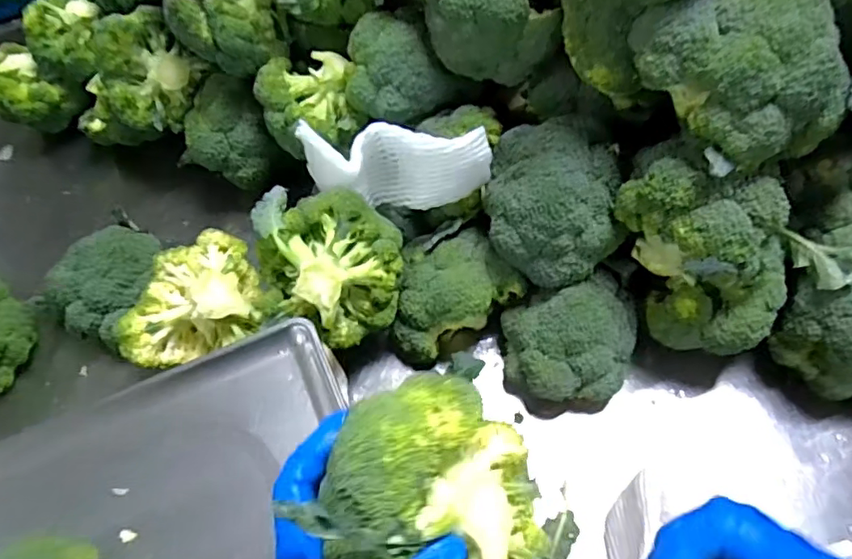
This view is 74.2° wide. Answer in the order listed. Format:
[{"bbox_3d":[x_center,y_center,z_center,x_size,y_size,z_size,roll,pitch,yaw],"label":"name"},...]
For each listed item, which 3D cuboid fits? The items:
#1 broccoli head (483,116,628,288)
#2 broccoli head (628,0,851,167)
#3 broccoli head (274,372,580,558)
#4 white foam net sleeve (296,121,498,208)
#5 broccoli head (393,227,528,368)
[{"bbox_3d":[0.105,-0.066,0.473,0.107,0.090,0.119,-1,59,4],"label":"broccoli head"},{"bbox_3d":[0.212,-0.140,0.382,0.119,0.085,0.100,-12,59,-2],"label":"broccoli head"},{"bbox_3d":[0.010,0.107,0.262,0.107,0.095,0.115,-2,59,3],"label":"broccoli head"},{"bbox_3d":[-0.030,-0.099,0.499,0.170,0.079,0.049,10,60,10],"label":"white foam net sleeve"},{"bbox_3d":[0.014,0.011,0.524,0.119,0.084,0.095,-28,61,-12],"label":"broccoli head"}]

